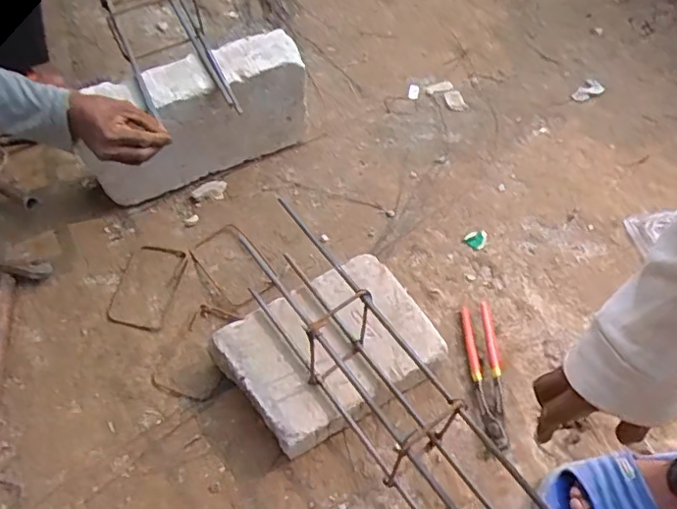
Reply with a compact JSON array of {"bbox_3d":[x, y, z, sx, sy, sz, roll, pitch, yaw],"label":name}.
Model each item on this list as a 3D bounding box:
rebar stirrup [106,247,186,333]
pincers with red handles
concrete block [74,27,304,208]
[{"bbox_3d":[-0.308,0.048,0.931,0.093,0.020,0.149,10,56,8],"label":"rebar stirrup"},{"bbox_3d":[0.219,0.168,0.861,0.046,0.024,0.224,-2,55,0],"label":"pincers with red handles"},{"bbox_3d":[-0.239,-0.221,1.006,0.385,0.216,0.087,-22,58,-13],"label":"concrete block"}]

